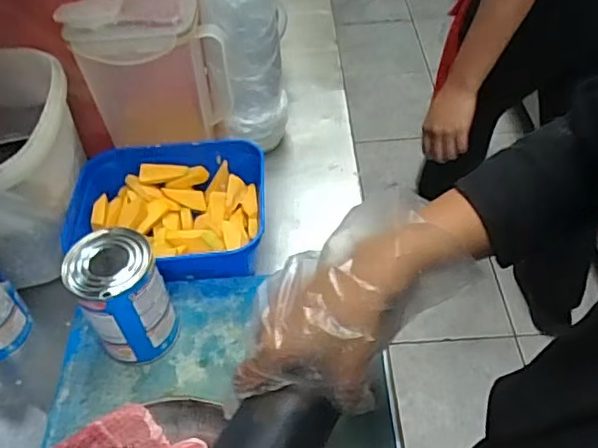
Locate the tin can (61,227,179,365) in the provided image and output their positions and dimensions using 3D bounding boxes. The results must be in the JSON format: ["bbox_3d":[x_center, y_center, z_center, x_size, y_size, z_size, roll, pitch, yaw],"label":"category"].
[{"bbox_3d":[-0.154,0.064,0.520,0.069,0.123,0.069,-2,48,3],"label":"tin can"}]

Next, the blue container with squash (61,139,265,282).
[{"bbox_3d":[-0.138,-0.012,0.632,0.204,0.056,0.170,-1,49,4],"label":"blue container with squash"}]

